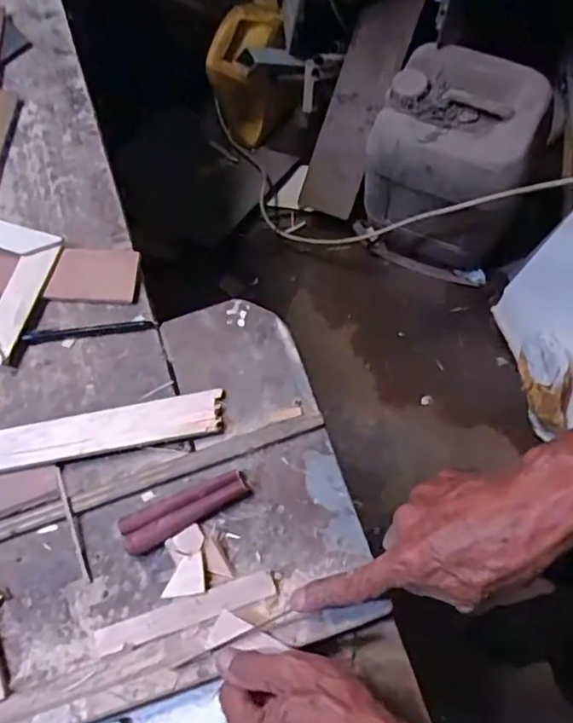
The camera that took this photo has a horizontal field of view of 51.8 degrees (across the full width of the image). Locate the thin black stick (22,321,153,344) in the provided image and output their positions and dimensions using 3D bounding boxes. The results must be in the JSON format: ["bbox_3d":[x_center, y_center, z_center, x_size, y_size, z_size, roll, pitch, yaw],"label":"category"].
[{"bbox_3d":[-0.181,-0.028,0.537,0.115,0.011,0.011,-6,69,-2],"label":"thin black stick"}]

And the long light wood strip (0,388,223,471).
[{"bbox_3d":[-0.188,0.063,0.498,0.265,0.008,0.044,-10,54,1],"label":"long light wood strip"}]

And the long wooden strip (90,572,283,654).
[{"bbox_3d":[-0.075,0.184,0.432,0.137,0.007,0.020,-19,54,1],"label":"long wooden strip"}]

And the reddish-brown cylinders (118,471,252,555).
[{"bbox_3d":[-0.078,0.117,0.455,0.100,0.013,0.031,-20,70,-7],"label":"reddish-brown cylinders"}]

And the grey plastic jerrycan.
[{"bbox_3d":[0.310,-0.372,1.166,0.292,0.364,0.246,5,72,8],"label":"grey plastic jerrycan"}]

